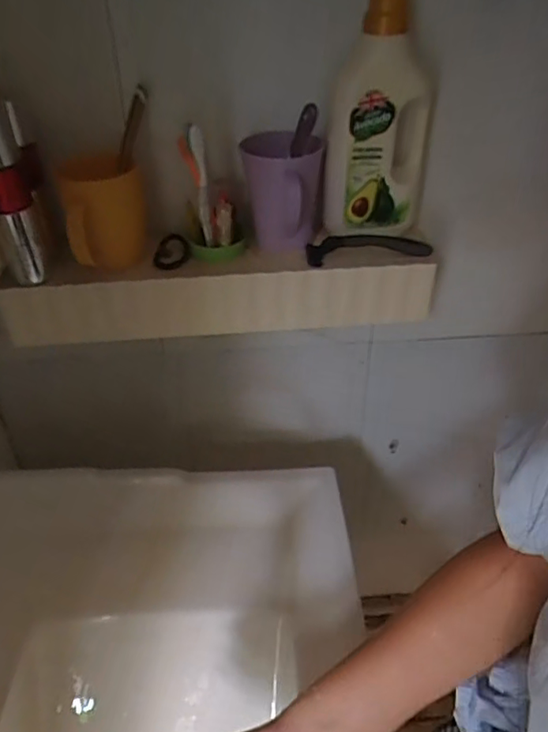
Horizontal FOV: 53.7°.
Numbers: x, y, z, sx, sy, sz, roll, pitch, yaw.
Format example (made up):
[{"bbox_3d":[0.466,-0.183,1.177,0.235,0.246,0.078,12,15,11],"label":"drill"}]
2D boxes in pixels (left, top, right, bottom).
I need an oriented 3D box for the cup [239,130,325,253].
[{"bbox_3d":[0.010,-0.189,0.595,0.085,0.114,0.089,0,36,1],"label":"cup"}]

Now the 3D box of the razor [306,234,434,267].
[{"bbox_3d":[0.104,-0.131,0.598,0.136,0.026,0.033,-2,36,-1],"label":"razor"}]

